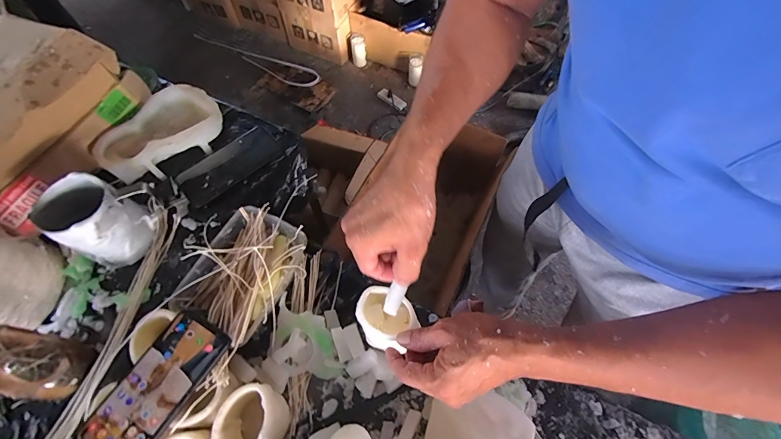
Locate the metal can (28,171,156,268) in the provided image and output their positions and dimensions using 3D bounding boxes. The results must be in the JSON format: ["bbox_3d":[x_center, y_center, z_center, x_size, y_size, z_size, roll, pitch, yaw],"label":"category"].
[{"bbox_3d":[-0.380,0.000,0.473,0.087,0.102,0.085,0,62,0],"label":"metal can"}]

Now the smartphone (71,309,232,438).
[{"bbox_3d":[-0.252,0.180,0.391,0.072,0.007,0.156,28,66,14],"label":"smartphone"}]

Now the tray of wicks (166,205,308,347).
[{"bbox_3d":[-0.193,0.066,0.482,0.123,0.037,0.160,28,66,14],"label":"tray of wicks"}]

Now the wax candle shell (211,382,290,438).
[{"bbox_3d":[-0.155,0.235,0.420,0.067,0.078,0.074,-14,63,-7],"label":"wax candle shell"}]

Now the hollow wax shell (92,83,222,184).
[{"bbox_3d":[-0.366,-0.139,0.581,0.185,0.048,0.110,-37,68,-17],"label":"hollow wax shell"}]

